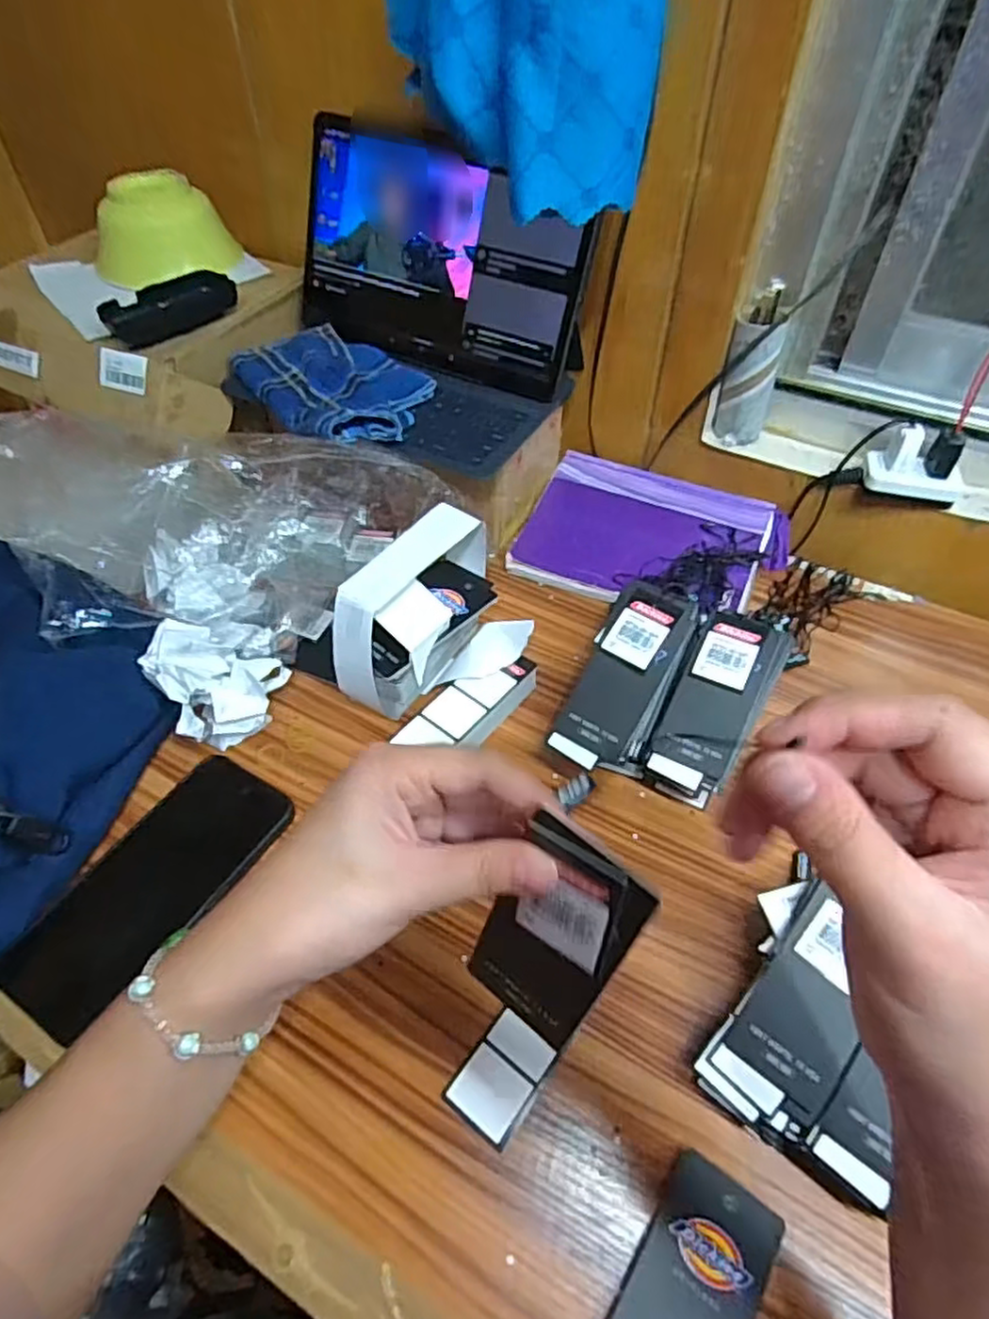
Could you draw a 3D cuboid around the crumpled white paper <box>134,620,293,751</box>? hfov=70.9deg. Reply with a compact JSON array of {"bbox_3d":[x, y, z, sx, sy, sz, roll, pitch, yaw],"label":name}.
[{"bbox_3d":[-0.189,0.016,0.487,0.082,0.070,0.071,-27,55,-22],"label":"crumpled white paper"}]

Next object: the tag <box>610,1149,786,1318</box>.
[{"bbox_3d":[0.082,0.282,0.299,0.051,0.007,0.109,24,53,29],"label":"tag"}]

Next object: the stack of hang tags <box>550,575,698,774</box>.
[{"bbox_3d":[0.090,0.010,0.464,0.060,0.019,0.132,24,81,18],"label":"stack of hang tags"}]

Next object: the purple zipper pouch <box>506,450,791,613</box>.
[{"bbox_3d":[0.139,-0.110,0.621,0.220,0.031,0.151,19,52,15],"label":"purple zipper pouch"}]

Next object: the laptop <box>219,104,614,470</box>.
[{"bbox_3d":[-0.076,-0.299,0.568,0.275,0.154,0.179,30,56,23],"label":"laptop"}]

